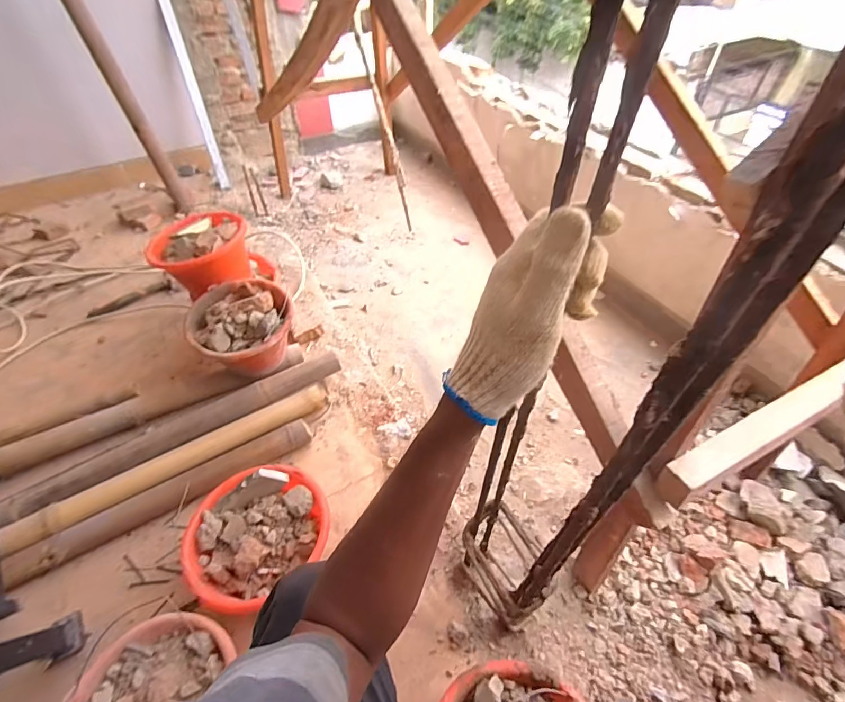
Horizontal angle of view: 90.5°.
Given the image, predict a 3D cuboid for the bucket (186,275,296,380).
[{"bbox_3d":[-0.447,-0.042,1.071,0.242,0.182,0.218,-14,50,-13],"label":"bucket"}]

